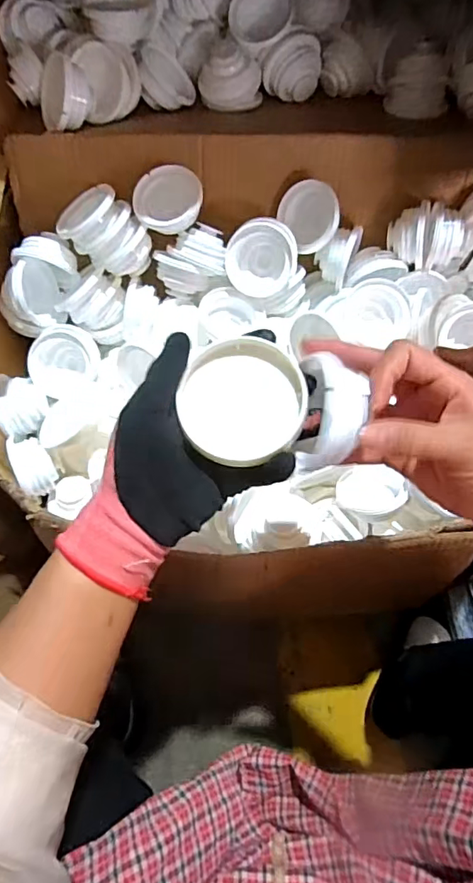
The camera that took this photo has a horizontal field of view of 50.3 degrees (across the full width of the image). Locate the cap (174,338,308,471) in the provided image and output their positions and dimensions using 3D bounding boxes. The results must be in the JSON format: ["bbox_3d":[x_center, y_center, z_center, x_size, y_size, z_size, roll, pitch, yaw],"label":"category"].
[{"bbox_3d":[0.004,-0.026,0.316,0.076,0.016,0.078,1,70,-2],"label":"cap"}]

